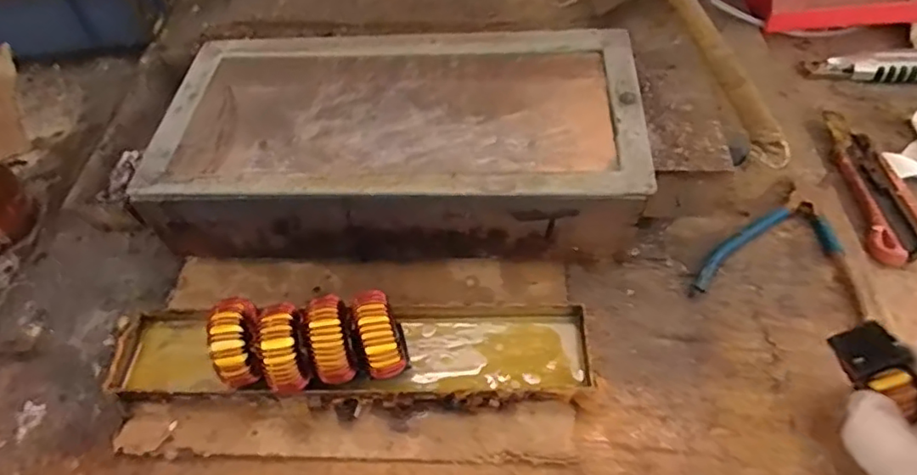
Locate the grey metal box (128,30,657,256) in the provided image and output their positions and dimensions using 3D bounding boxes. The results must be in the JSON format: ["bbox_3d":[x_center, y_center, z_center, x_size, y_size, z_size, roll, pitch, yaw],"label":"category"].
[{"bbox_3d":[-0.042,-0.069,0.443,0.333,0.086,0.173,1,53,5],"label":"grey metal box"}]

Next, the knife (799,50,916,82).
[{"bbox_3d":[0.408,-0.161,0.553,0.155,0.027,0.037,2,53,6],"label":"knife"}]

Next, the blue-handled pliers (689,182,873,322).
[{"bbox_3d":[0.220,0.004,0.415,0.106,0.019,0.101,8,54,11],"label":"blue-handled pliers"}]

